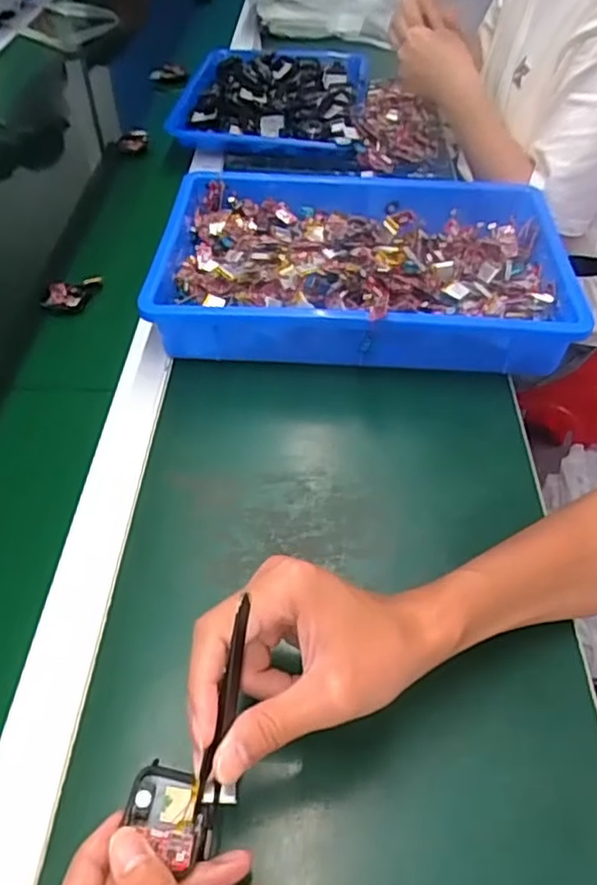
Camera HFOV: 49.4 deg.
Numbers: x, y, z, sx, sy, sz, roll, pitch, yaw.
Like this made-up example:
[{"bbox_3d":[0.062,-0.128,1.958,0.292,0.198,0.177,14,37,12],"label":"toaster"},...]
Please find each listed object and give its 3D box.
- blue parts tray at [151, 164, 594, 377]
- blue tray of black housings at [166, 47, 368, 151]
[{"bbox_3d":[0.057,-0.166,0.630,0.384,0.077,0.250,1,48,1],"label":"blue parts tray"},{"bbox_3d":[-0.037,-0.496,0.920,0.260,0.046,0.337,3,48,4],"label":"blue tray of black housings"}]

